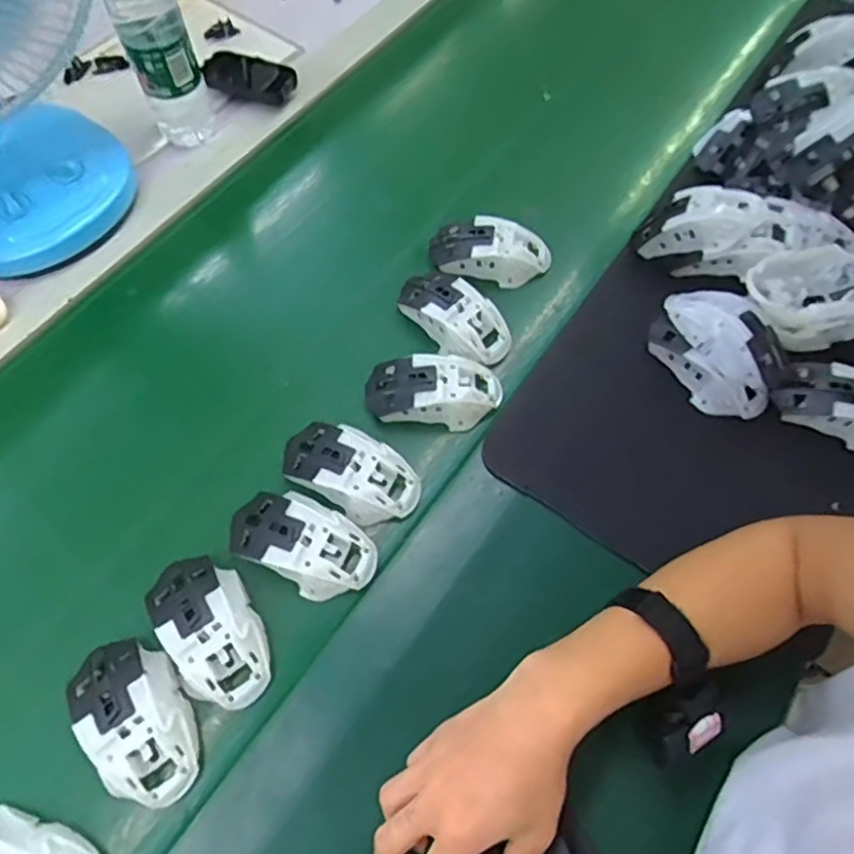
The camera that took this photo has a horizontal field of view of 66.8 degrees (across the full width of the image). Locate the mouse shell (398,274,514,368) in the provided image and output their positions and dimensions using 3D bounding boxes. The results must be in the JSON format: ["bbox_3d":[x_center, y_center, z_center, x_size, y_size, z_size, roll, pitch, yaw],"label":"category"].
[{"bbox_3d":[0.024,-0.104,0.601,0.065,0.032,0.117,-38,67,-17],"label":"mouse shell"}]

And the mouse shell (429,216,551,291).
[{"bbox_3d":[0.063,-0.173,0.637,0.115,0.036,0.059,5,62,5],"label":"mouse shell"}]

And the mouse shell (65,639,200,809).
[{"bbox_3d":[-0.201,0.201,0.447,0.064,0.030,0.112,-35,66,-15],"label":"mouse shell"}]

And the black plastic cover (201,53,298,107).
[{"bbox_3d":[-0.206,-0.402,0.749,0.114,0.024,0.047,22,65,14],"label":"black plastic cover"}]

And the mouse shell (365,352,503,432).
[{"bbox_3d":[0.005,-0.034,0.563,0.115,0.036,0.058,-1,62,2],"label":"mouse shell"}]

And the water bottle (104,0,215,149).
[{"bbox_3d":[-0.270,-0.391,0.636,0.063,0.222,0.073,-22,63,-9],"label":"water bottle"}]

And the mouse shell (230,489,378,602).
[{"bbox_3d":[-0.097,0.088,0.502,0.111,0.033,0.062,25,66,15],"label":"mouse shell"}]

